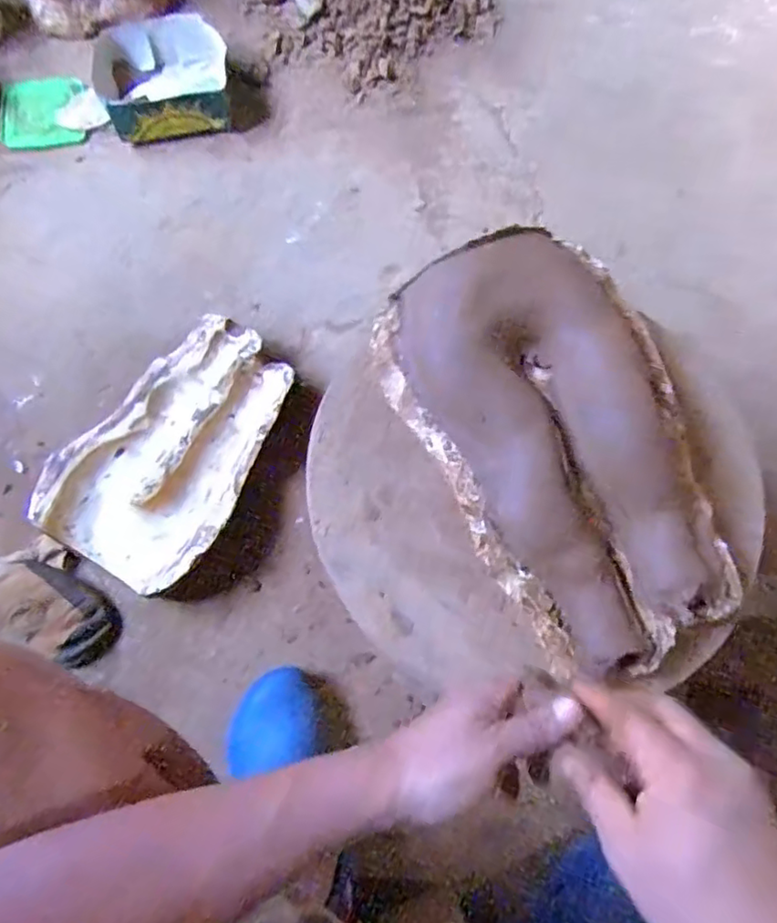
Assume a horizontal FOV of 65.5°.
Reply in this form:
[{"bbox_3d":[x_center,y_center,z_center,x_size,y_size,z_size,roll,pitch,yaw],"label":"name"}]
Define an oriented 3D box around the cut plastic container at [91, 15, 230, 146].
[{"bbox_3d":[-0.367,-0.612,0.991,0.218,0.107,0.180,-17,75,-6],"label":"cut plastic container"}]

